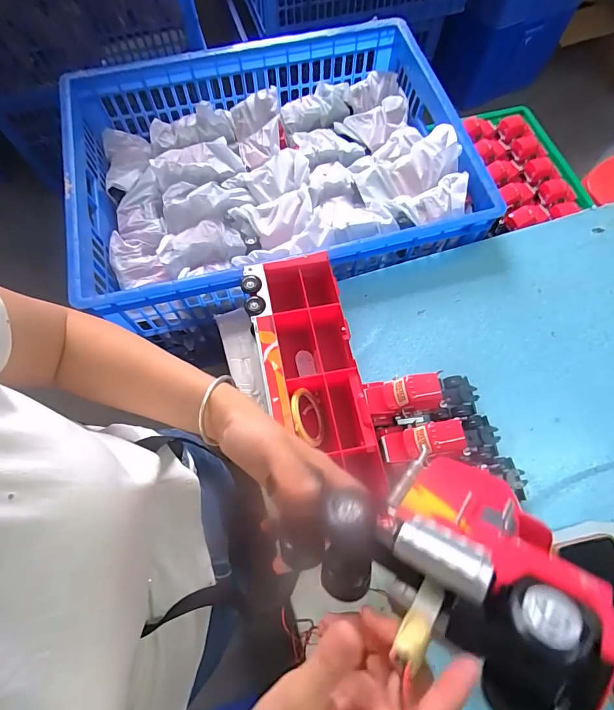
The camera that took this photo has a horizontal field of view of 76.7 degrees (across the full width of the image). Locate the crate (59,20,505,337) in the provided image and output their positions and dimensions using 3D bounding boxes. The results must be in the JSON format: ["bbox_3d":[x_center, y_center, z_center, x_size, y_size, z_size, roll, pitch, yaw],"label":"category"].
[{"bbox_3d":[-0.082,-0.452,0.933,0.874,0.207,0.672,-13,71,-7],"label":"crate"}]

